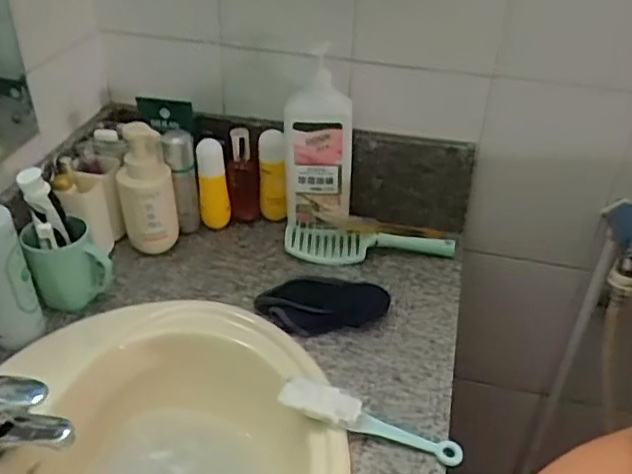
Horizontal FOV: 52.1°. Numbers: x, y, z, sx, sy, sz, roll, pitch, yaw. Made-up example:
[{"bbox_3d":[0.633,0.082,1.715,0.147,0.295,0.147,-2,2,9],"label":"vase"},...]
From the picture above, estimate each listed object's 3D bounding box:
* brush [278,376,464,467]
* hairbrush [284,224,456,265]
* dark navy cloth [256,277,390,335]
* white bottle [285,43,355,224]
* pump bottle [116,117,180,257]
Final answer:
[{"bbox_3d":[0.062,0.205,0.726,0.209,0.026,0.038,21,40,4],"label":"brush"},{"bbox_3d":[0.081,0.016,0.988,0.260,0.035,0.066,4,37,4],"label":"hairbrush"},{"bbox_3d":[0.008,0.089,0.866,0.179,0.054,0.077,1,37,-1],"label":"dark navy cloth"},{"bbox_3d":[0.004,-0.133,0.966,0.100,0.242,0.058,1,35,-1],"label":"white bottle"},{"bbox_3d":[-0.253,-0.072,0.959,0.078,0.207,0.095,-11,38,-18],"label":"pump bottle"}]

